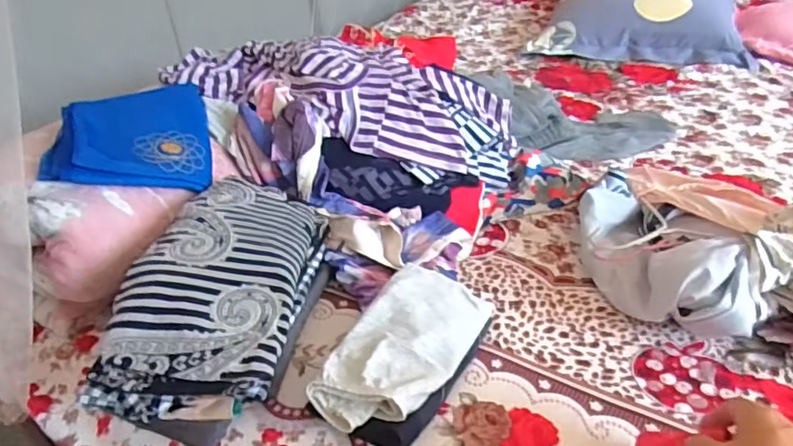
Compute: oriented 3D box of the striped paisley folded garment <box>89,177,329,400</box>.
[{"bbox_3d":[-0.178,0.051,0.581,0.157,0.088,0.285,-2,36,5],"label":"striped paisley folded garment"}]

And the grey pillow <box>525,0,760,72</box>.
[{"bbox_3d":[0.630,-0.558,1.395,0.438,0.141,0.527,11,39,22],"label":"grey pillow"}]

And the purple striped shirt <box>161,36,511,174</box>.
[{"bbox_3d":[-0.084,-0.197,0.851,0.498,0.132,0.227,10,39,21],"label":"purple striped shirt"}]

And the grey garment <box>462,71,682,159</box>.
[{"bbox_3d":[0.302,-0.174,0.953,0.367,0.072,0.174,9,34,-12],"label":"grey garment"}]

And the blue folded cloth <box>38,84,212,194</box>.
[{"bbox_3d":[-0.338,-0.115,0.710,0.184,0.031,0.220,-1,40,-26],"label":"blue folded cloth"}]

